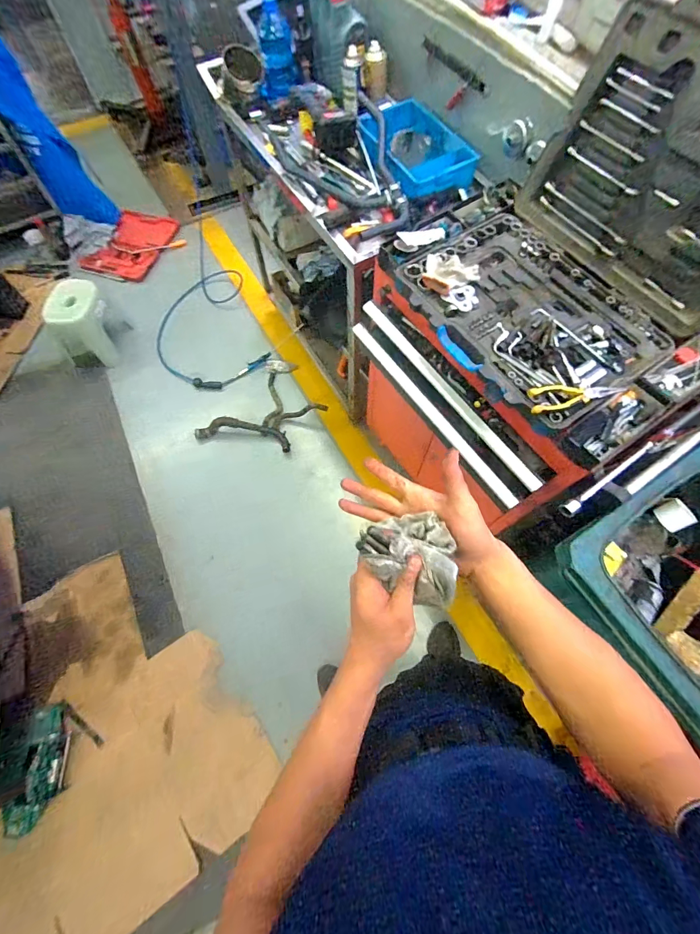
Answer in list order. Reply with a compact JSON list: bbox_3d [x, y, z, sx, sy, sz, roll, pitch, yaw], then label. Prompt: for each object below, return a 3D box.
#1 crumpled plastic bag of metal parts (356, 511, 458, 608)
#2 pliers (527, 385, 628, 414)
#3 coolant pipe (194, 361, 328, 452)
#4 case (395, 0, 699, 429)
[{"bbox_3d":[0.063,0.091,0.417,0.105,0.064,0.099,10,66,2],"label":"crumpled plastic bag of metal parts"},{"bbox_3d":[0.425,-0.140,0.718,0.195,0.026,0.047,-14,68,-6],"label":"pliers"},{"bbox_3d":[-0.370,-0.269,1.763,0.425,0.123,0.566,35,69,12],"label":"coolant pipe"},{"bbox_3d":[0.432,-0.436,0.687,0.510,0.351,0.514,-36,72,-14],"label":"case"}]

